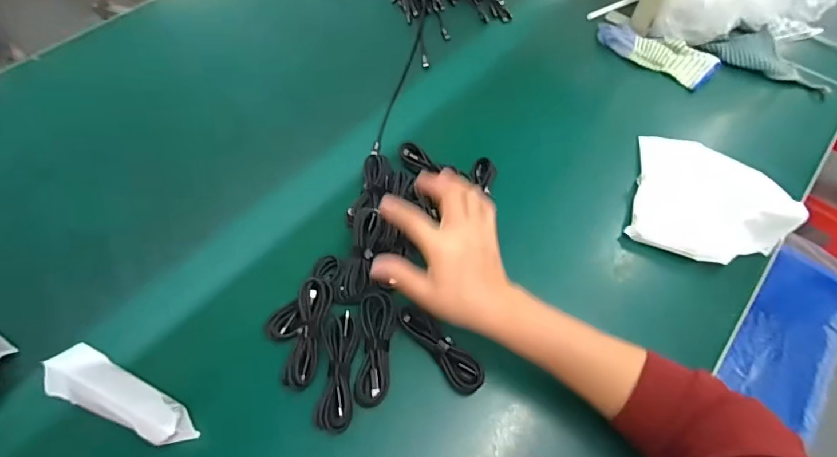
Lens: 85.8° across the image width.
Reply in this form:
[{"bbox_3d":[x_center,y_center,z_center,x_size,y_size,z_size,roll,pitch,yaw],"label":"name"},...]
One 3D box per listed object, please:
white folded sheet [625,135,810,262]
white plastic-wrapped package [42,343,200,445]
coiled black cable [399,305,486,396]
[{"bbox_3d":[0.361,-0.040,0.556,0.165,0.071,0.172,19,60,10],"label":"white folded sheet"},{"bbox_3d":[-0.284,0.158,0.427,0.153,0.031,0.046,20,60,11],"label":"white plastic-wrapped package"},{"bbox_3d":[0.023,0.125,0.471,0.028,0.026,0.108,-38,67,-22],"label":"coiled black cable"}]

